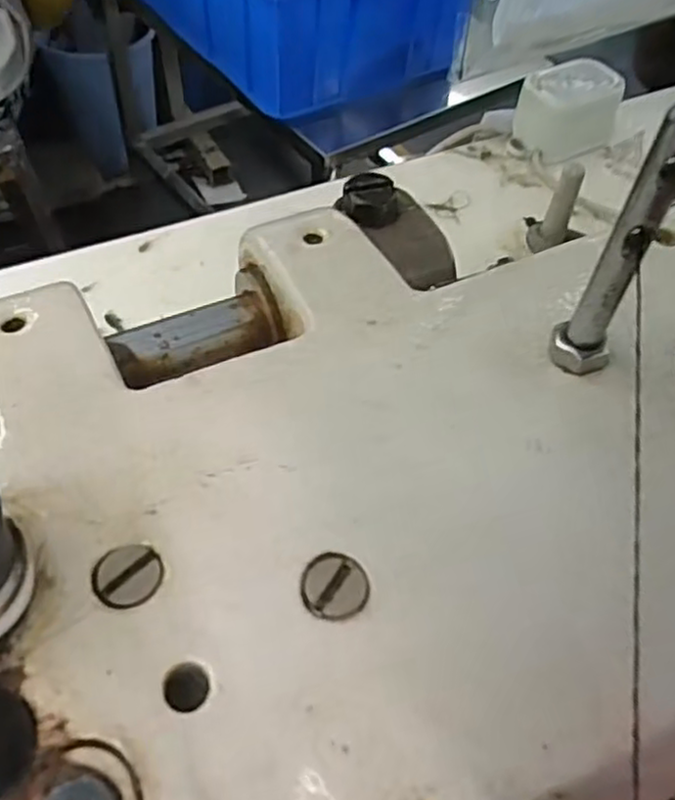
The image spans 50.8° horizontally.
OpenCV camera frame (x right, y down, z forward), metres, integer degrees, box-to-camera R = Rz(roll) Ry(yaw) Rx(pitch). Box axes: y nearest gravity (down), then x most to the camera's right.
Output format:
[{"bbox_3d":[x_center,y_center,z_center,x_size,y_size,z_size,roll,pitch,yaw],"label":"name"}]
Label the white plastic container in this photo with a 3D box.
[{"bbox_3d":[0.173,-0.217,0.531,0.069,0.046,0.048,-27,58,-22],"label":"white plastic container"}]

